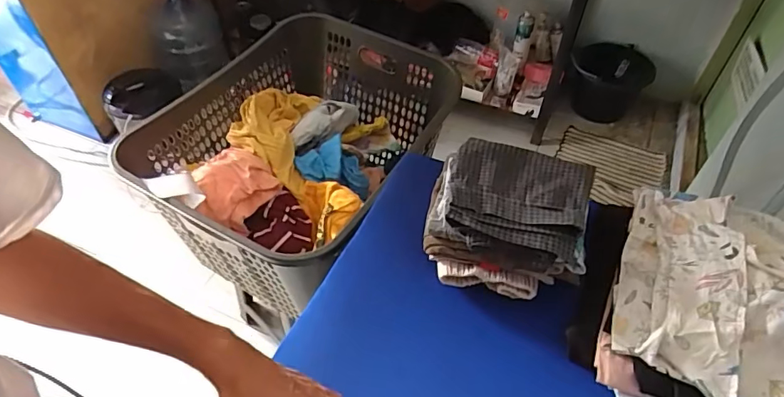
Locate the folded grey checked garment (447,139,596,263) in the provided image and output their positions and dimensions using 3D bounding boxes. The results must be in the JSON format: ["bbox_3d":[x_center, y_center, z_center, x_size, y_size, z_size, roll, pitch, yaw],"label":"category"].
[{"bbox_3d":[0.156,-0.009,0.599,0.161,0.020,0.147,13,50,11],"label":"folded grey checked garment"}]

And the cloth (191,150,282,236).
[{"bbox_3d":[-0.285,-0.030,0.865,0.145,0.044,0.168,17,51,14],"label":"cloth"}]

